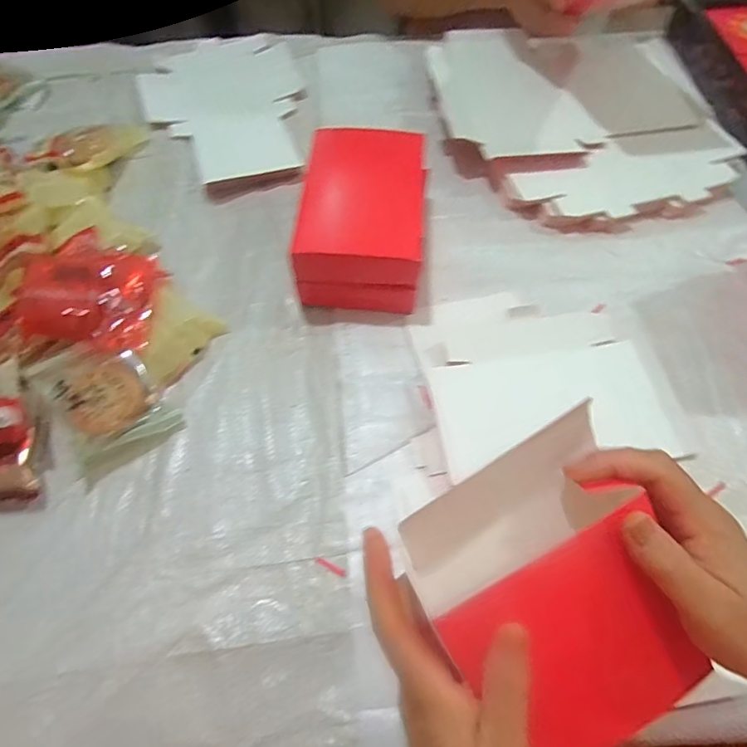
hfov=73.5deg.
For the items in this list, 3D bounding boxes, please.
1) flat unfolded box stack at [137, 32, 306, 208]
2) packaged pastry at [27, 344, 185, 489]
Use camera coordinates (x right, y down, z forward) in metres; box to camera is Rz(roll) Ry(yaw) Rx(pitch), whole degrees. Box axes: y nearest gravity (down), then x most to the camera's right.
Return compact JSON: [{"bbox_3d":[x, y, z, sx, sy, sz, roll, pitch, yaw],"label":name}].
[{"bbox_3d":[-0.206,-0.377,0.720,0.222,0.016,0.350,-18,64,-9],"label":"flat unfolded box stack"},{"bbox_3d":[-0.265,0.024,0.491,0.101,0.033,0.129,-33,67,-16],"label":"packaged pastry"}]

